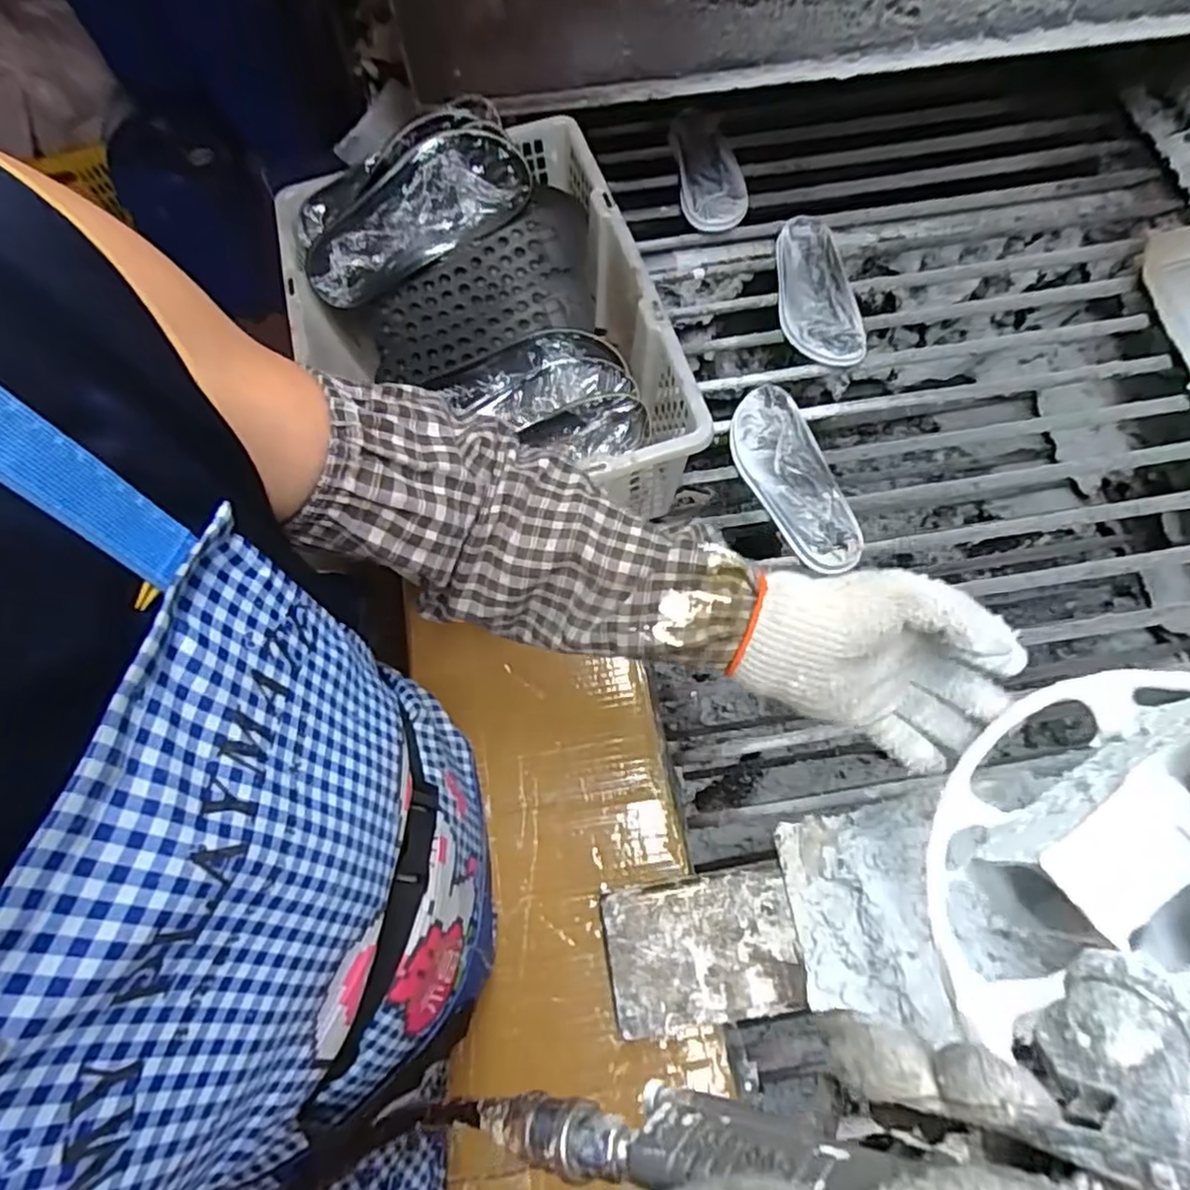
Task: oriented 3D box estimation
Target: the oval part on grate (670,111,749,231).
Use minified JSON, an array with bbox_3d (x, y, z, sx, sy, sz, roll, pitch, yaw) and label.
[{"bbox_3d":[0.170,-0.646,1.008,0.099,0.035,0.238,-3,66,2],"label":"oval part on grate"}]

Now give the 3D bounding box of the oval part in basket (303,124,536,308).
[{"bbox_3d":[-0.190,-0.395,0.691,0.246,0.098,0.054,-30,34,2],"label":"oval part in basket"}]

